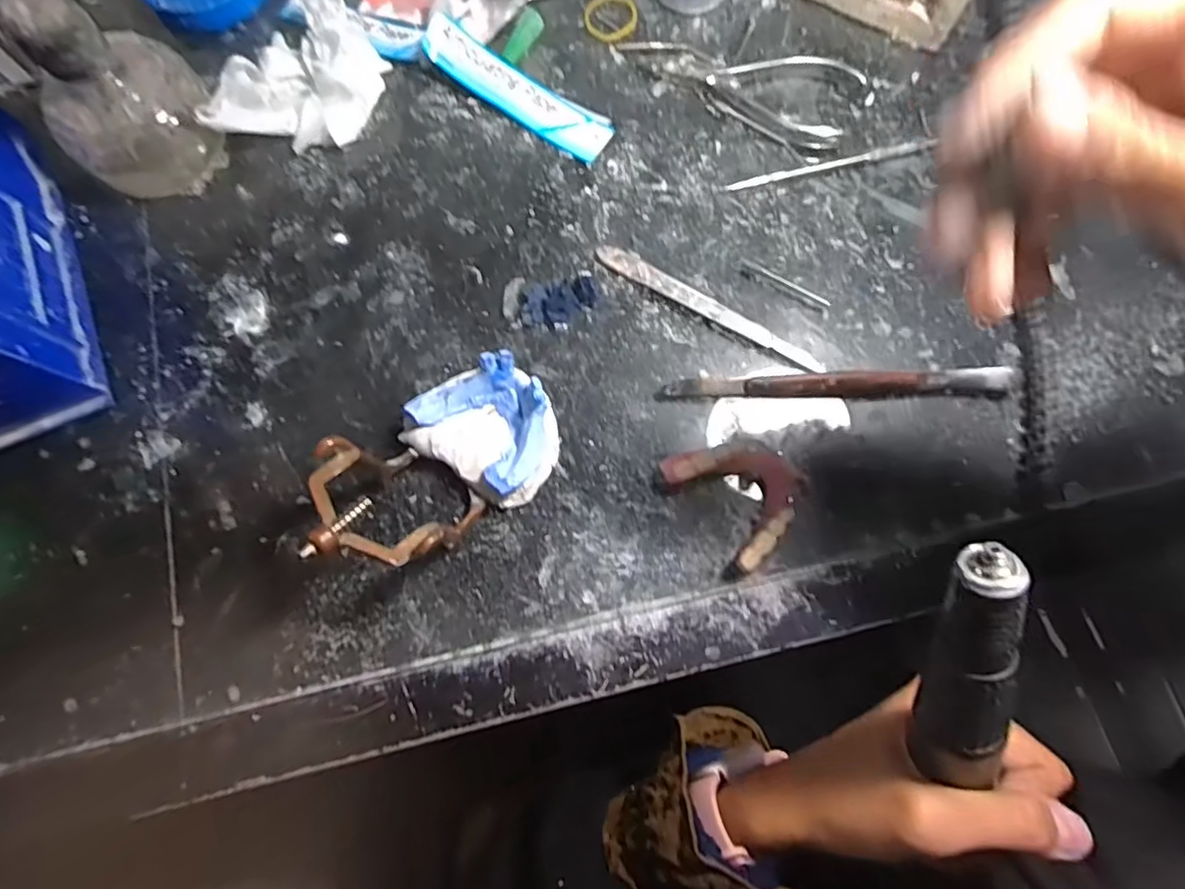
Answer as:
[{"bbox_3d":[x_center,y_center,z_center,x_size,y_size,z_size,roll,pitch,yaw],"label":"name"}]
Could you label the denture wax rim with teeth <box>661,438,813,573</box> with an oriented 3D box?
[{"bbox_3d":[0.070,0.019,0.287,0.055,0.017,0.061,-40,79,-7],"label":"denture wax rim with teeth"}]

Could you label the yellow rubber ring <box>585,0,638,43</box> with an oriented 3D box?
[{"bbox_3d":[0.012,-0.257,0.364,0.031,0.004,0.035,-11,77,-1],"label":"yellow rubber ring"}]

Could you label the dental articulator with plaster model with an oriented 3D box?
[{"bbox_3d":[-0.067,0.006,0.271,0.112,0.062,0.068,-43,79,-8],"label":"dental articulator with plaster model"}]

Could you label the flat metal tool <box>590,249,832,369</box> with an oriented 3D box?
[{"bbox_3d":[0.060,-0.071,0.316,0.129,0.005,0.012,30,79,8],"label":"flat metal tool"}]

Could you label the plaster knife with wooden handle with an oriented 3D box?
[{"bbox_3d":[0.121,-0.029,0.300,0.173,0.013,0.011,-1,77,1],"label":"plaster knife with wooden handle"}]

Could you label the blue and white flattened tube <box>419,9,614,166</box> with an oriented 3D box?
[{"bbox_3d":[-0.042,-0.198,0.340,0.115,0.021,0.027,33,80,9],"label":"blue and white flattened tube"}]

